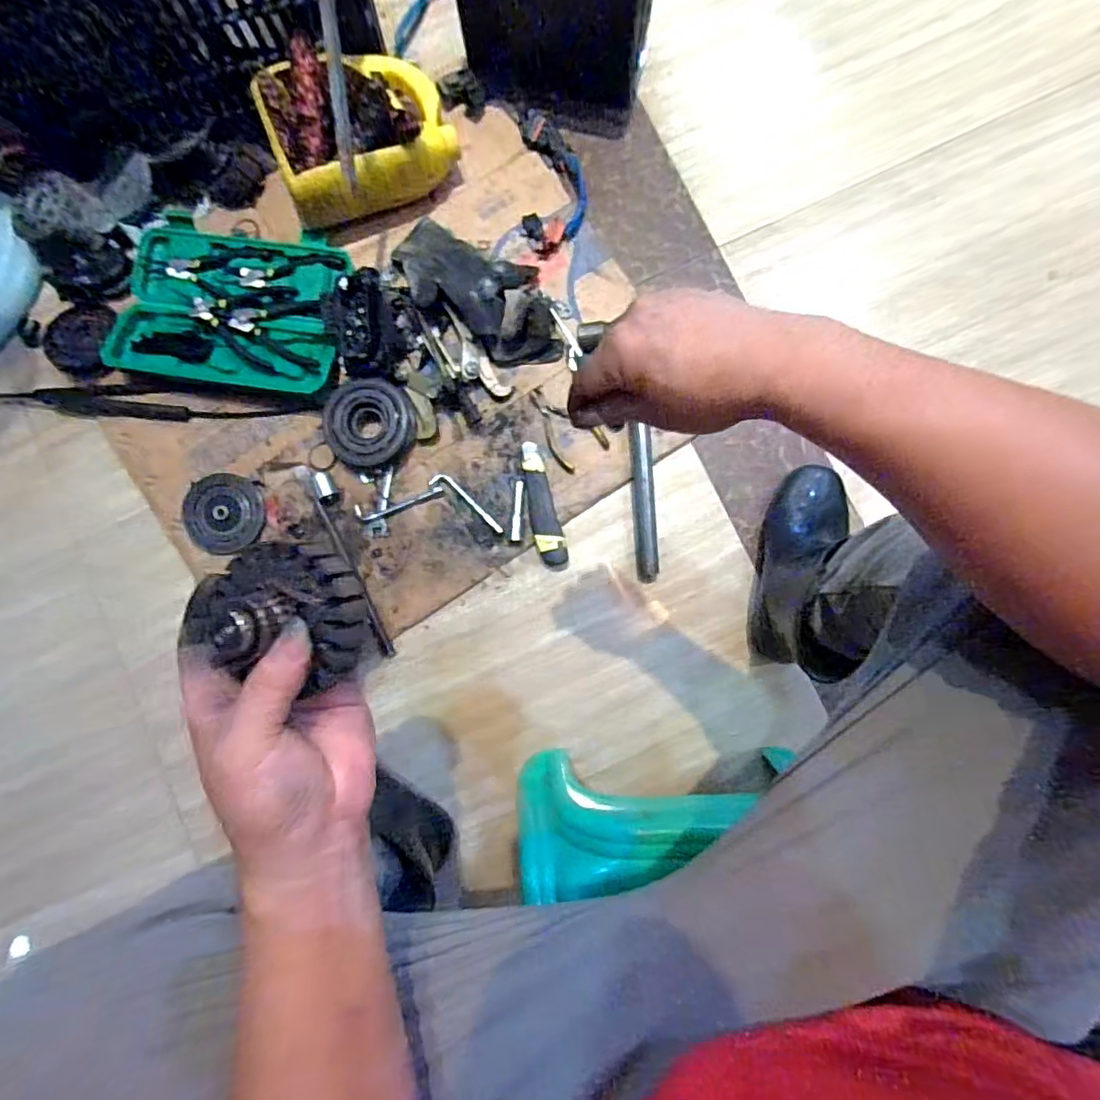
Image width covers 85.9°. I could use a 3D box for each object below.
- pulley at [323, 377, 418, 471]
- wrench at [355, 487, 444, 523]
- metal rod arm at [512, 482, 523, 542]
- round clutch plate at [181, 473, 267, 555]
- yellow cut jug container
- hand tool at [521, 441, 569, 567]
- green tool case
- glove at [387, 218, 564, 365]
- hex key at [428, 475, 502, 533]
[{"bbox_3d":[-0.229,-0.159,0.745,0.109,0.050,0.104,0,85,1],"label":"pulley"},{"bbox_3d":[-0.195,-0.062,0.766,0.116,0.004,0.024,-18,85,-1],"label":"wrench"},{"bbox_3d":[-0.041,-0.050,0.756,0.012,0.008,0.077,3,85,1],"label":"metal rod arm"},{"bbox_3d":[-0.425,-0.047,0.770,0.105,0.008,0.101,0,85,1],"label":"round clutch plate"},{"bbox_3d":[-0.236,-0.523,0.758,0.222,0.095,0.189,-20,85,-1],"label":"yellow cut jug container"},{"bbox_3d":[-0.012,-0.059,0.754,0.035,0.016,0.160,-15,85,0],"label":"hand tool"},{"bbox_3d":[-0.421,-0.324,0.771,0.298,0.033,0.212,10,85,2],"label":"green tool case"},{"bbox_3d":[-0.090,-0.336,0.755,0.256,0.066,0.132,36,87,3],"label":"glove"},{"bbox_3d":[-0.104,-0.061,0.758,0.115,0.006,0.021,36,87,3],"label":"hex key"}]

